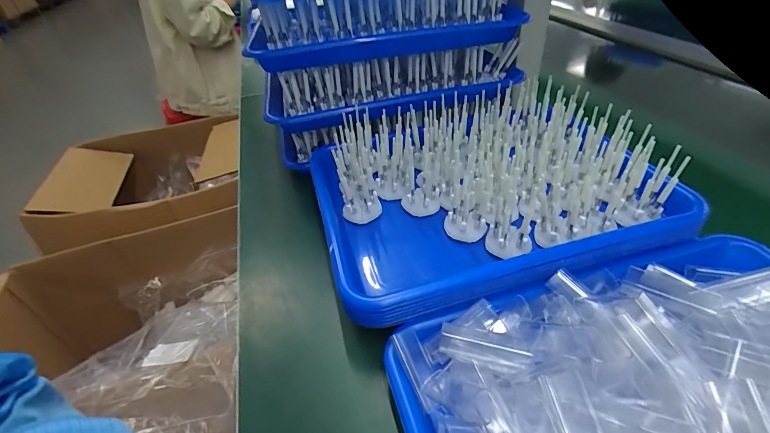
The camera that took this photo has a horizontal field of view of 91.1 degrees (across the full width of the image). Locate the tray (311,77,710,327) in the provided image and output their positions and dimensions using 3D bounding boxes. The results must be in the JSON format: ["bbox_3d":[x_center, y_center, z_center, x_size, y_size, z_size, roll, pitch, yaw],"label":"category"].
[{"bbox_3d":[0.105,-0.041,0.380,0.342,0.067,0.242,-13,41,-9],"label":"tray"}]

